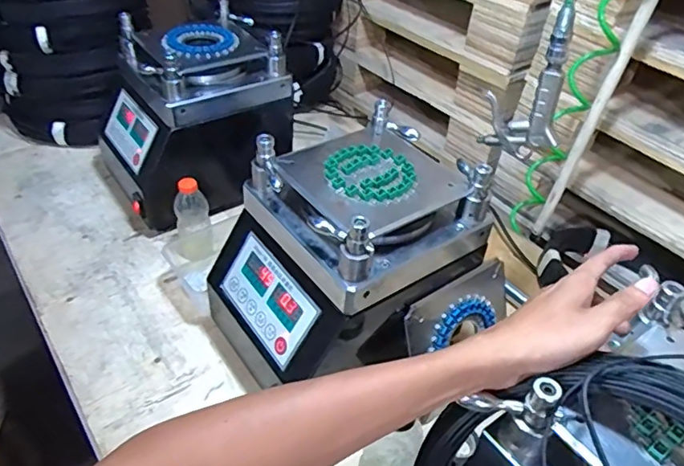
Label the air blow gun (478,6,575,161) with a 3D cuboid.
[{"bbox_3d":[0.216,-0.167,0.613,0.086,0.170,0.023,23,45,21],"label":"air blow gun"}]

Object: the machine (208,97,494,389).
[{"bbox_3d":[0.000,0.030,0.669,0.274,0.242,0.217,-22,47,-26],"label":"machine"}]

